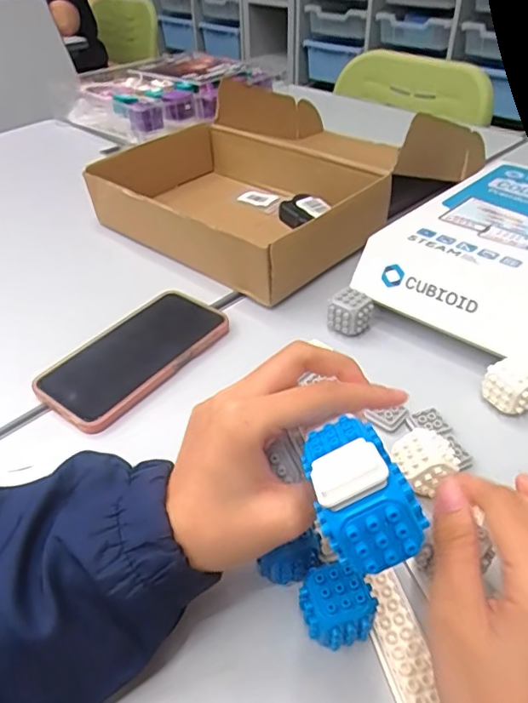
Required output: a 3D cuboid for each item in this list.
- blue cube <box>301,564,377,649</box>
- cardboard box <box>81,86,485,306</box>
[{"bbox_3d":[0.039,0.138,0.283,0.035,0.033,0.031,-10,41,-9],"label":"blue cube"},{"bbox_3d":[0.038,-0.244,0.684,0.316,0.112,0.440,31,50,32],"label":"cardboard box"}]

